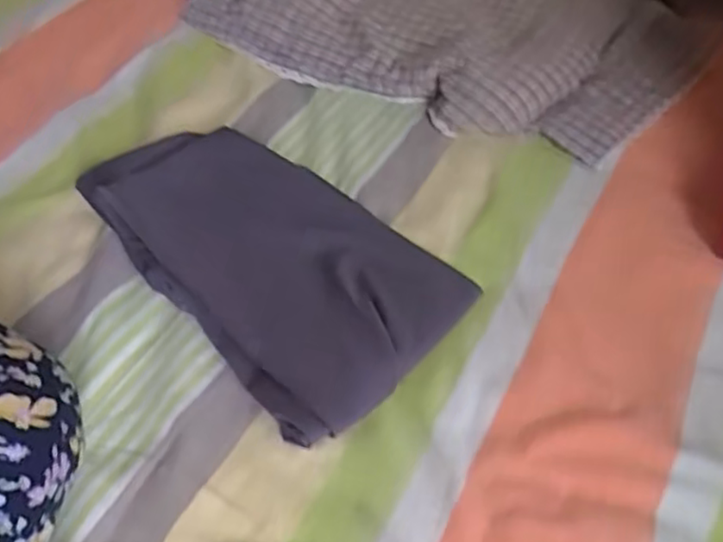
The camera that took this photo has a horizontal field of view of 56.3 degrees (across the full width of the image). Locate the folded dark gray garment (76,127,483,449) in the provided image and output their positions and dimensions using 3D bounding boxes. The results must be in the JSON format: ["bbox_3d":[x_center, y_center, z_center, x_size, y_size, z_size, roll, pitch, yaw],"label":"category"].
[{"bbox_3d":[-0.066,-0.022,0.514,0.175,0.030,0.294,-33,60,-27],"label":"folded dark gray garment"}]

